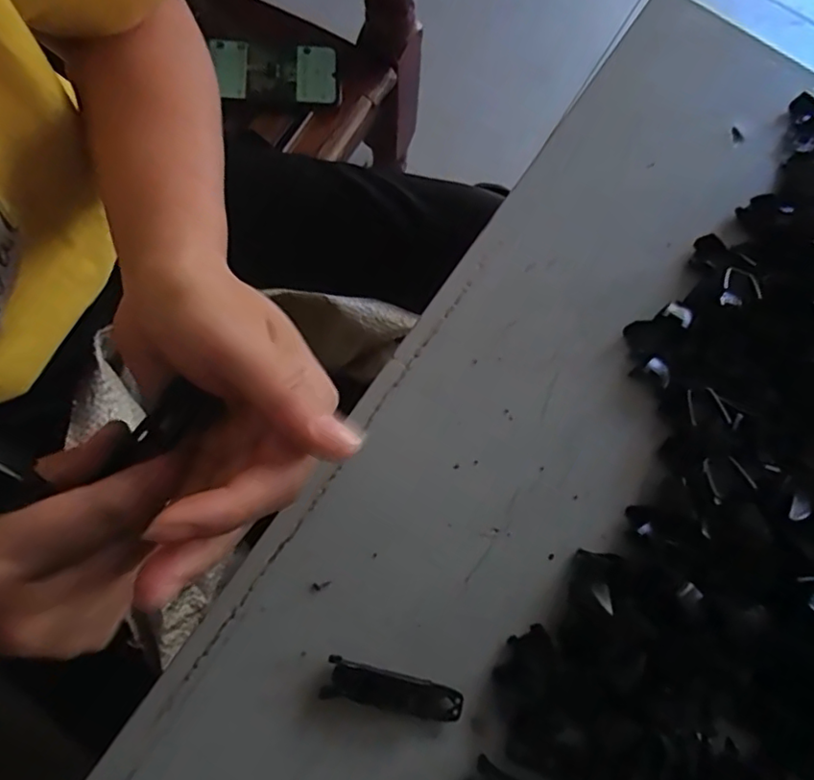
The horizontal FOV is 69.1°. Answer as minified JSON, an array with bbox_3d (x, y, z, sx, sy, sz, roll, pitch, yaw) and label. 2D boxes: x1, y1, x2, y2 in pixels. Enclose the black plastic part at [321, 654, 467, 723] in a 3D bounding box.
[{"bbox_3d":[-0.006,0.140,0.274,0.064,0.008,0.017,13,77,0],"label":"black plastic part"}]

